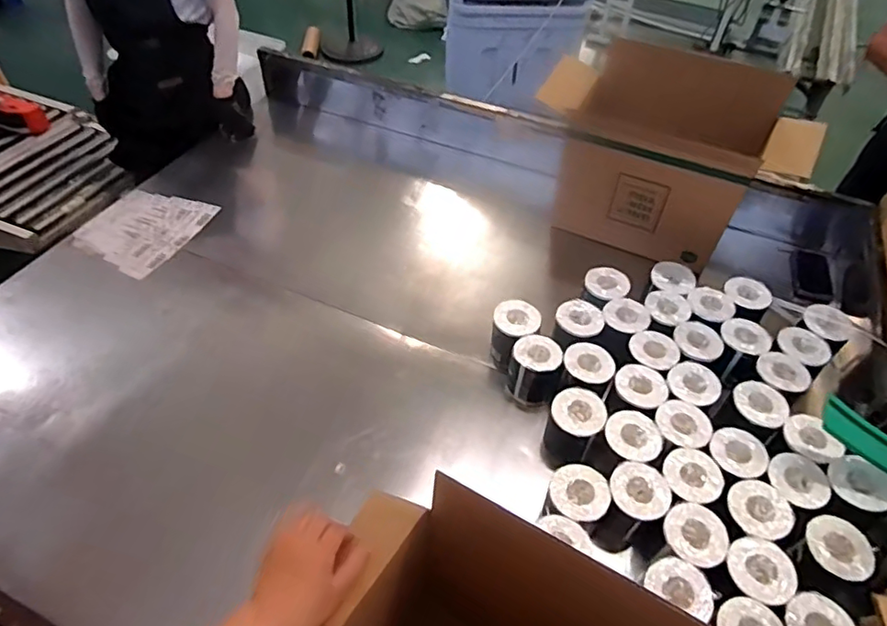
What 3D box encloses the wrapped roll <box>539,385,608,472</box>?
[{"bbox_3d":[0.232,0.219,1.031,0.093,0.131,0.110,22,52,15],"label":"wrapped roll"}]

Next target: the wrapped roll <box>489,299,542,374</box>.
[{"bbox_3d":[0.144,0.046,1.171,0.097,0.122,0.101,1,50,-2],"label":"wrapped roll"}]

